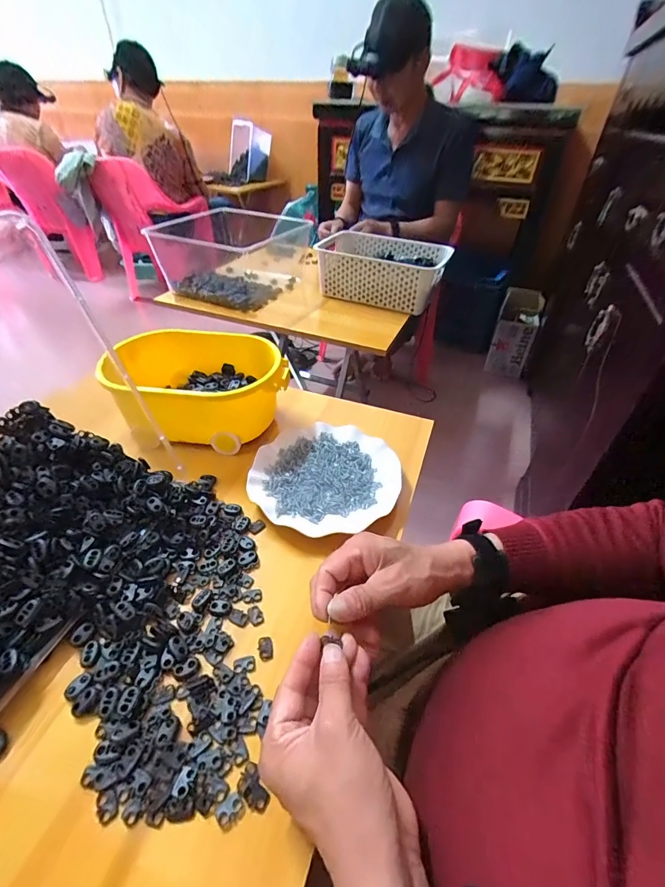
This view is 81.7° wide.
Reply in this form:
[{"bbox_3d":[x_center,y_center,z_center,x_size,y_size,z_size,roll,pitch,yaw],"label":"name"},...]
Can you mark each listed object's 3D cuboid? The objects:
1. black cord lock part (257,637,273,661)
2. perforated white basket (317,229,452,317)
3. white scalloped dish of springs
[{"bbox_3d":[-0.060,0.183,0.345,0.012,0.004,0.020,-8,42,-12],"label":"black cord lock part"},{"bbox_3d":[0.116,-0.433,0.959,0.310,0.101,0.204,16,43,15],"label":"perforated white basket"},{"bbox_3d":[-0.008,0.038,0.484,0.177,0.017,0.168,1,41,-1],"label":"white scalloped dish of springs"}]

